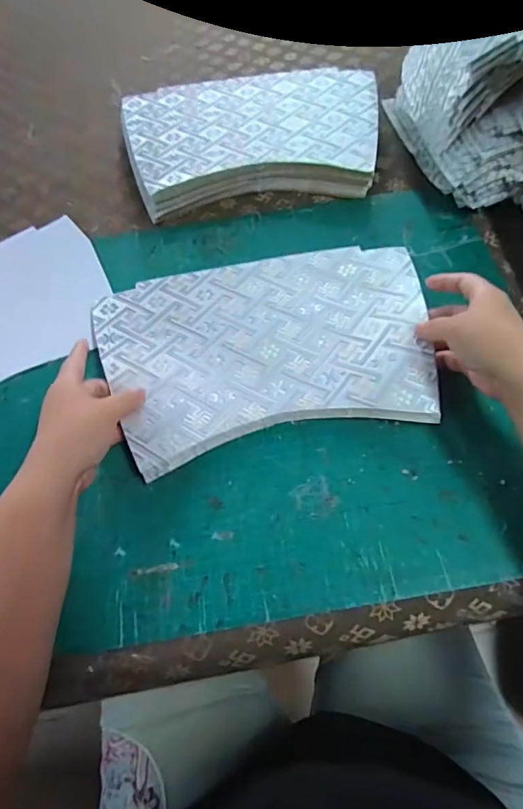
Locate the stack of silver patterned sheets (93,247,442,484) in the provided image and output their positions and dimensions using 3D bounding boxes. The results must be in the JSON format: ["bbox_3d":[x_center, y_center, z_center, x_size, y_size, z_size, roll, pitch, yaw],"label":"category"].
[{"bbox_3d":[0.006,-0.062,0.457,0.311,0.019,0.219,-12,61,-2],"label":"stack of silver patterned sheets"}]

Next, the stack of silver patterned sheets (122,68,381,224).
[{"bbox_3d":[-0.014,-0.342,0.607,0.330,0.041,0.228,-7,61,0],"label":"stack of silver patterned sheets"}]

